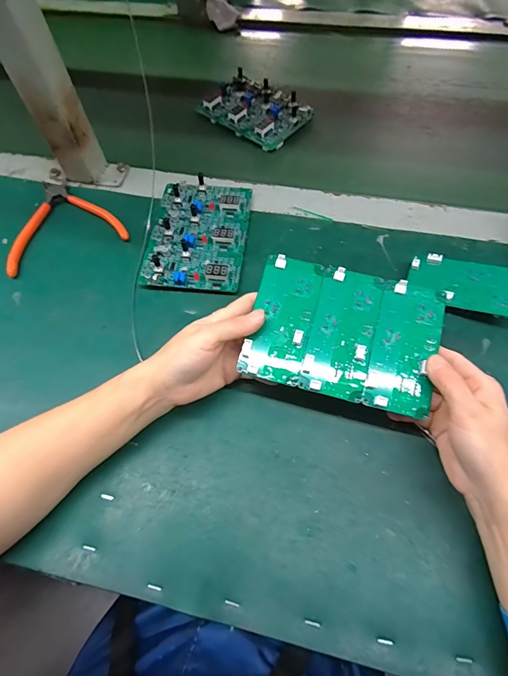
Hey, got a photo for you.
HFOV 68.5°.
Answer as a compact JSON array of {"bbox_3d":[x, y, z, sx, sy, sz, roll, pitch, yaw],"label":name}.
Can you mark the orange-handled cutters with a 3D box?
[{"bbox_3d":[-0.230,-0.146,0.442,0.134,0.015,0.130,-21,64,-8],"label":"orange-handled cutters"}]

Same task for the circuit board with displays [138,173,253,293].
[{"bbox_3d":[-0.062,-0.119,0.415,0.106,0.026,0.147,6,63,5],"label":"circuit board with displays"}]

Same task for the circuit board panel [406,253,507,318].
[{"bbox_3d":[0.205,-0.052,0.358,0.104,0.007,0.048,16,80,22],"label":"circuit board panel"}]

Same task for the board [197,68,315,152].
[{"bbox_3d":[0.001,-0.319,0.521,0.094,0.022,0.139,-42,68,-18],"label":"board"}]

